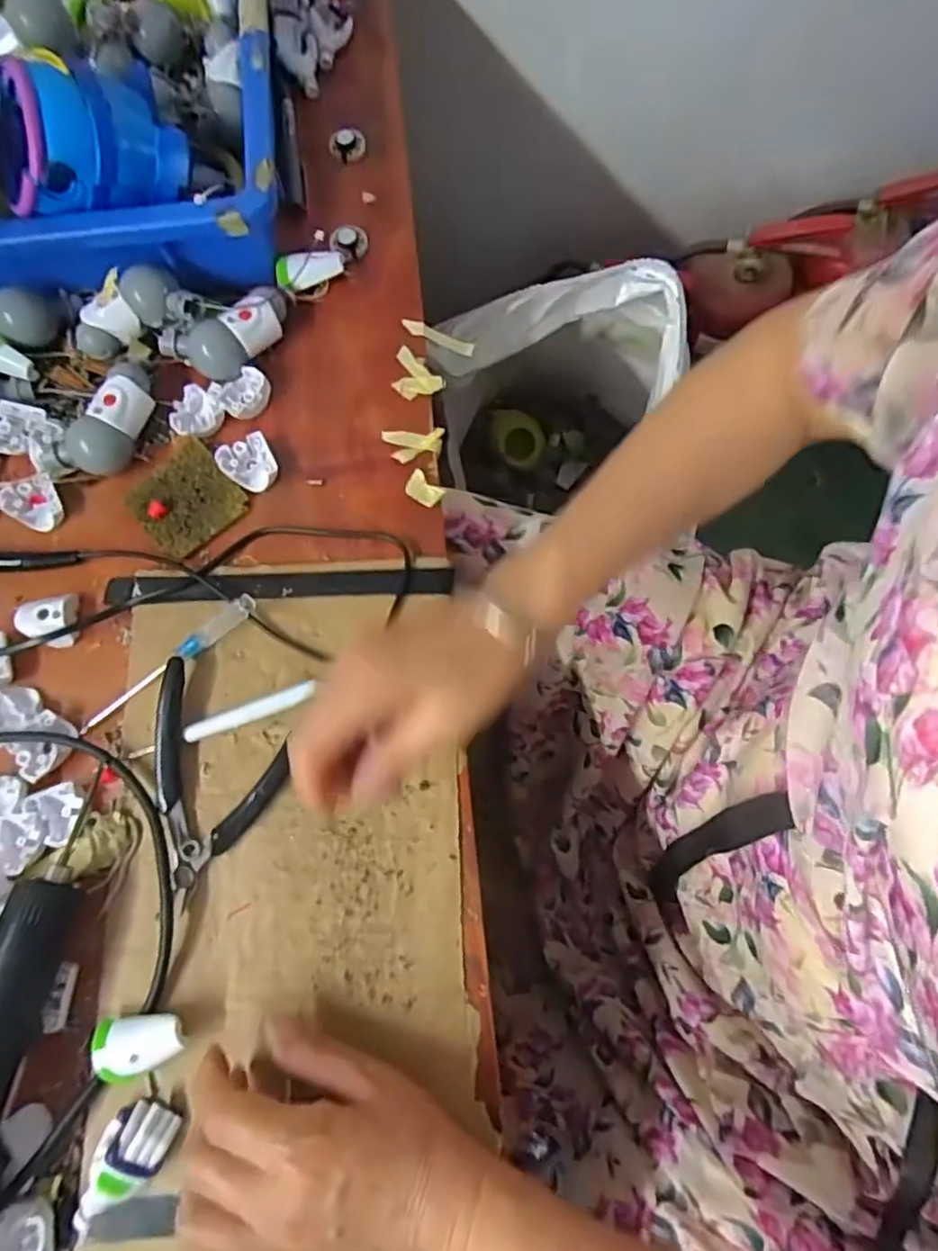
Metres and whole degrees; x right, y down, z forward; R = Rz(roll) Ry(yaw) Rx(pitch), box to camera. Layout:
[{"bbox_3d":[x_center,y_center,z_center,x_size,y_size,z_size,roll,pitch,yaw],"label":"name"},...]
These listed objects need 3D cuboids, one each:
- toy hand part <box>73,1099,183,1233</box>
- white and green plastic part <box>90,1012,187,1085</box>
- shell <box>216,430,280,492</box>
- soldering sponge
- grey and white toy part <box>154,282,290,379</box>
[{"bbox_3d":[-0.169,0.259,0.322,0.030,0.017,0.059,40,80,9],"label":"toy hand part"},{"bbox_3d":[-0.165,0.211,0.335,0.049,0.021,0.030,-10,77,-3],"label":"white and green plastic part"},{"bbox_3d":[-0.138,-0.101,0.418,0.033,0.010,0.033,-24,78,-6],"label":"shell"},{"bbox_3d":[-0.177,-0.079,0.417,0.059,0.008,0.061,-42,80,-9],"label":"soldering sponge"},{"bbox_3d":[-0.153,-0.183,0.428,0.082,0.027,0.038,-24,78,-6],"label":"grey and white toy part"}]

